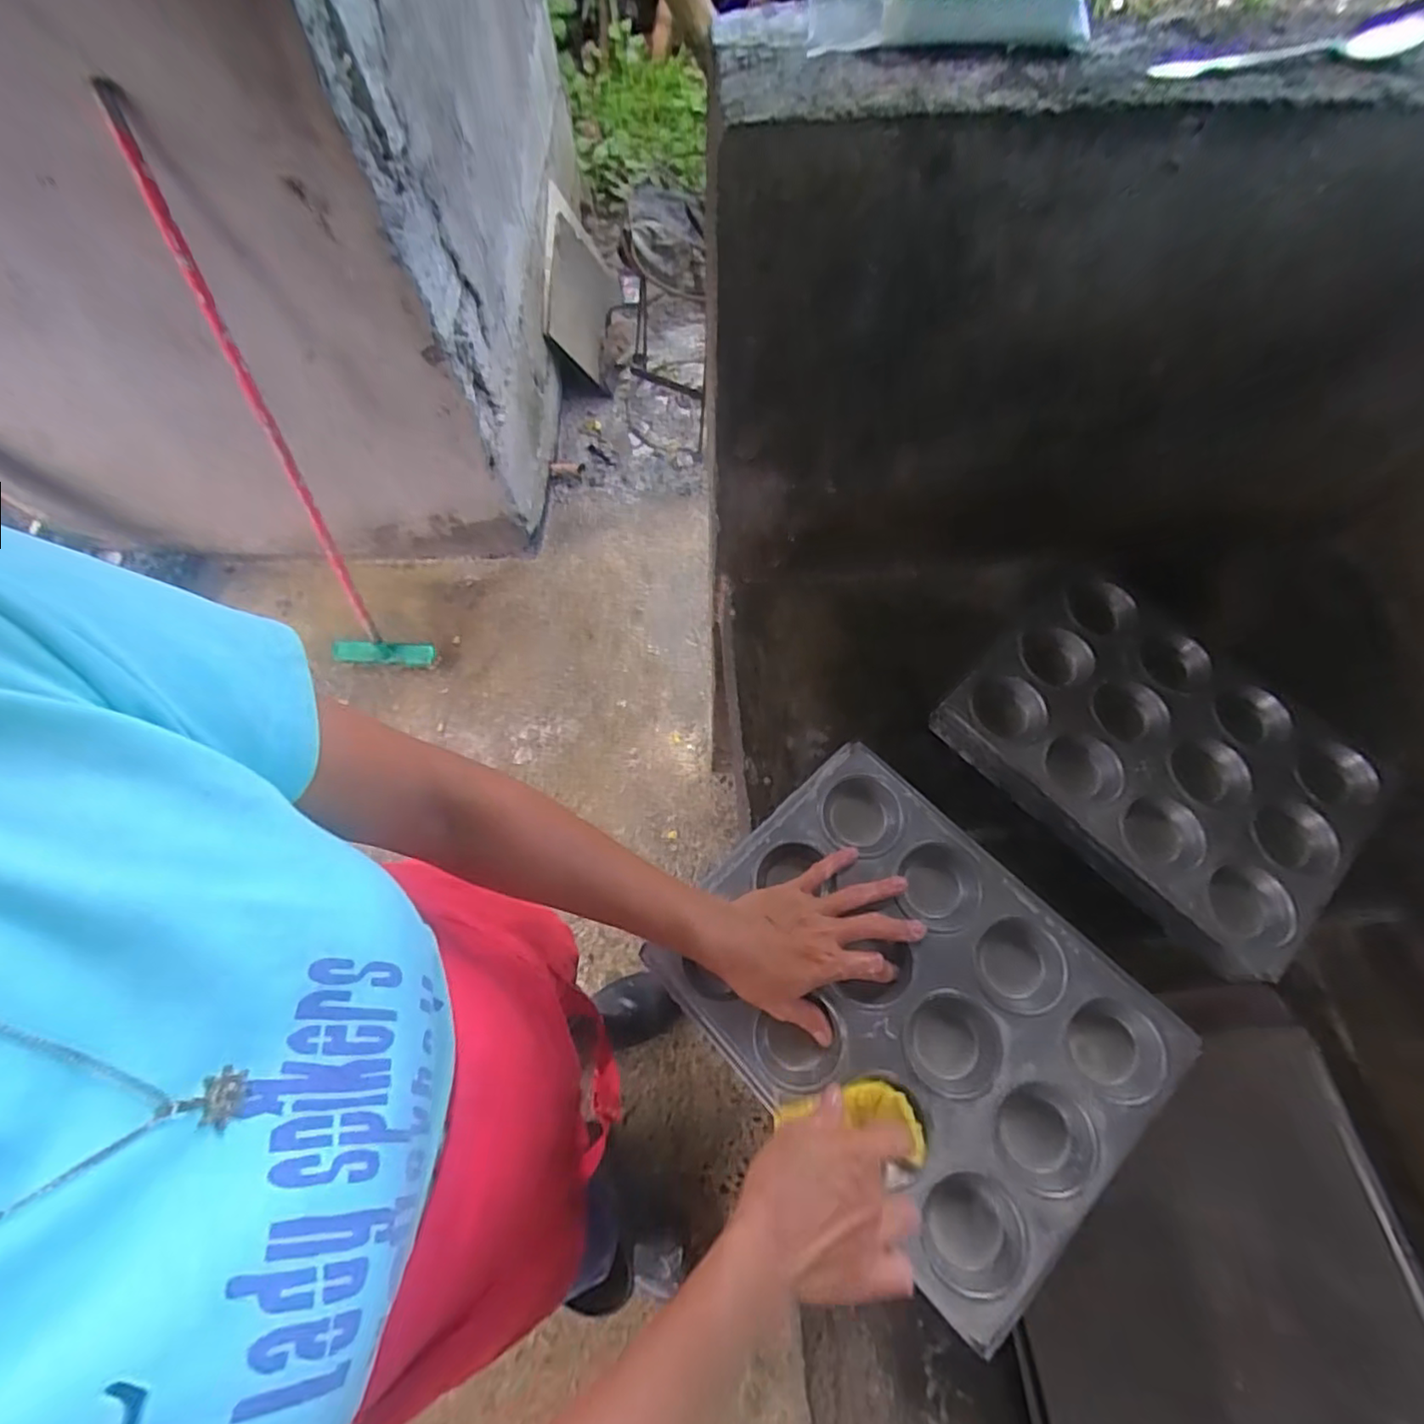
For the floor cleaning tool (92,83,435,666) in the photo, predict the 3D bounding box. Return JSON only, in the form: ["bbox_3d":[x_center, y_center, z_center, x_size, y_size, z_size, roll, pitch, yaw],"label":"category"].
[{"bbox_3d":[-0.805,-0.494,1.217,0.213,1.010,0.099,-2,44,1],"label":"floor cleaning tool"}]

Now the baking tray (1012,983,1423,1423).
[{"bbox_3d":[0.424,0.524,0.485,0.357,0.039,0.546,-5,66,0],"label":"baking tray"}]

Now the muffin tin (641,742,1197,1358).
[{"bbox_3d":[0.144,0.213,0.475,0.245,0.032,0.317,-41,71,-15],"label":"muffin tin"}]

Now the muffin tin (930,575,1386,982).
[{"bbox_3d":[0.399,0.036,0.569,0.240,0.051,0.316,-38,71,-14],"label":"muffin tin"}]

